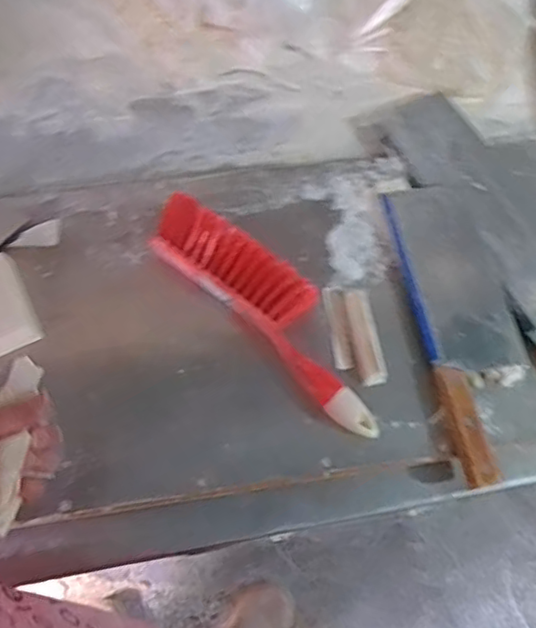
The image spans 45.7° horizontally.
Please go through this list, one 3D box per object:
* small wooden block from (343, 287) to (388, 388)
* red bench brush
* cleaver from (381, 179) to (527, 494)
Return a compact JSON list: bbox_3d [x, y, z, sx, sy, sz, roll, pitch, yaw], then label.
[{"bbox_3d":[0.095,0.023,0.627,0.025,0.023,0.095,-11,82,-7],"label":"small wooden block"},{"bbox_3d":[0.005,-0.009,0.630,0.304,0.042,0.089,41,72,13],"label":"red bench brush"},{"bbox_3d":[0.204,0.005,0.648,0.101,0.019,0.319,-9,69,-6],"label":"cleaver"}]

